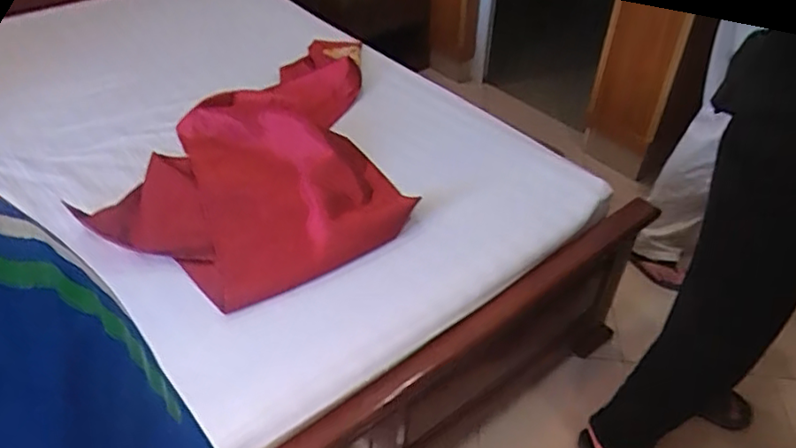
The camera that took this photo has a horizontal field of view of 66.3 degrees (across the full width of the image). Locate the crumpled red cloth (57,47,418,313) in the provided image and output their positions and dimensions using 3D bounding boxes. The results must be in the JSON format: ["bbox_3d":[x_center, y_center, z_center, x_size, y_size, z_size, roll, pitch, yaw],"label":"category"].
[{"bbox_3d":[-0.232,-0.179,1.507,0.711,0.101,0.904,25,47,25],"label":"crumpled red cloth"}]

